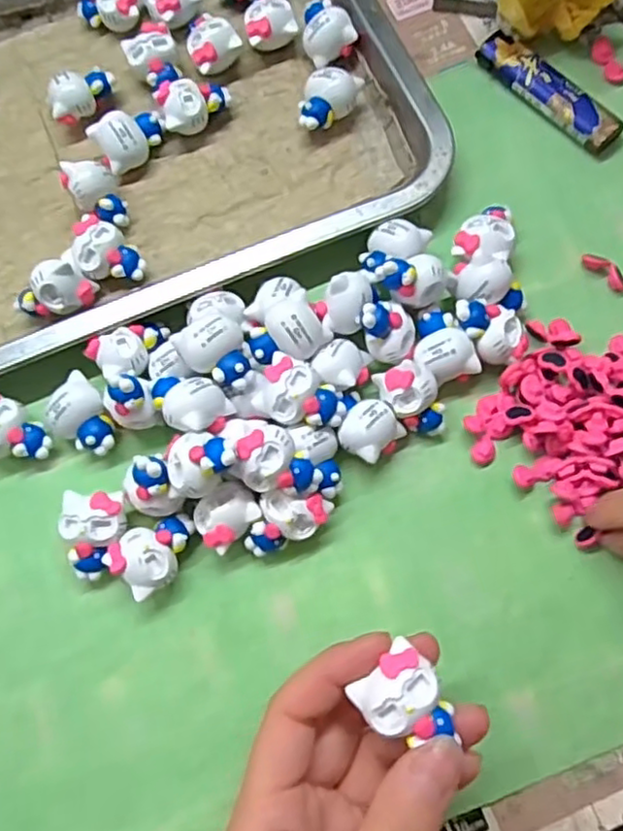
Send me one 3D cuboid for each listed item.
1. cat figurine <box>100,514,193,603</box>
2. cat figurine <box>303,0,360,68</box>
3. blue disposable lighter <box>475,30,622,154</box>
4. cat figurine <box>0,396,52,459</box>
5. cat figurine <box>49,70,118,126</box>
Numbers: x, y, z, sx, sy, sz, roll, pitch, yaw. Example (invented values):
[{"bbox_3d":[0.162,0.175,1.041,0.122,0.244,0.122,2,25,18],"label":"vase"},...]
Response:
[{"bbox_3d":[-0.061,0.054,0.265,0.033,0.021,0.025,-40,76,-9],"label":"cat figurine"},{"bbox_3d":[0.009,-0.191,0.330,0.026,0.021,0.032,-4,74,1],"label":"cat figurine"},{"bbox_3d":[0.115,-0.158,0.323,0.019,0.010,0.079,-40,77,-9],"label":"blue disposable lighter"},{"bbox_3d":[-0.127,0.007,0.281,0.032,0.021,0.023,20,76,8],"label":"cat figurine"},{"bbox_3d":[-0.111,-0.156,0.326,0.035,0.023,0.016,-30,75,-6],"label":"cat figurine"}]

